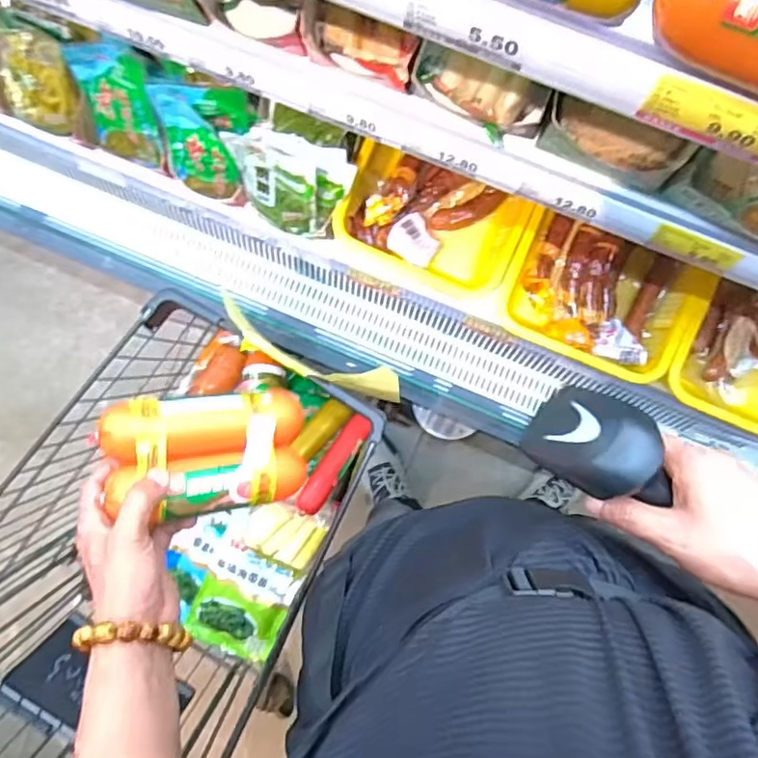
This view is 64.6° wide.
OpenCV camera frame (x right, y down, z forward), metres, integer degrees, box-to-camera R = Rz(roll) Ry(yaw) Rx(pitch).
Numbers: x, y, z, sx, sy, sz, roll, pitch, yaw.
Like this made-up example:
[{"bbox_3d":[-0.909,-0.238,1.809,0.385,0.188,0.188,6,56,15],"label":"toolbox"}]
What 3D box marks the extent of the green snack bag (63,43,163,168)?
[{"bbox_3d":[-0.398,-0.431,0.949,0.149,0.173,0.040,21,49,21],"label":"green snack bag"}]

